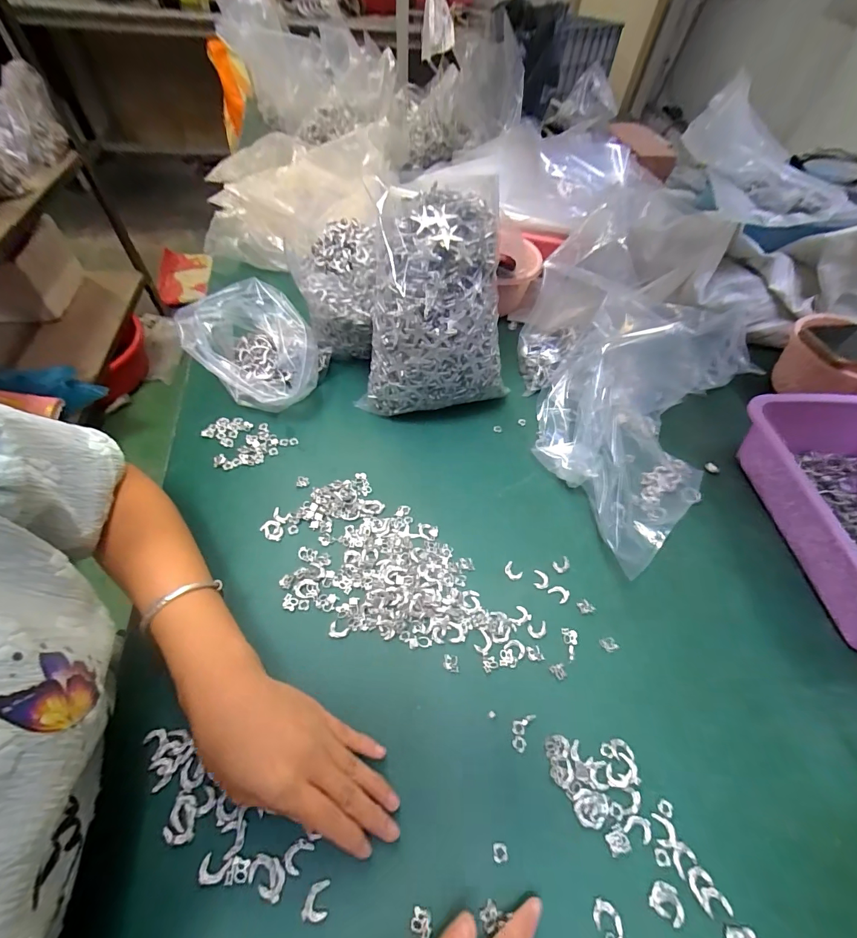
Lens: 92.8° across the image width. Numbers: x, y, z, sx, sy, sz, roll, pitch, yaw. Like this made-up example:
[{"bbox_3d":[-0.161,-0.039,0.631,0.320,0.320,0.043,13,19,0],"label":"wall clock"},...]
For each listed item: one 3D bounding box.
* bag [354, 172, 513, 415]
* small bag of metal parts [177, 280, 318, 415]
[{"bbox_3d":[0.012,-0.168,0.467,0.163,0.224,0.124,7,54,1],"label":"bag"},{"bbox_3d":[-0.210,-0.142,0.497,0.150,0.110,0.110,15,55,6],"label":"small bag of metal parts"}]

